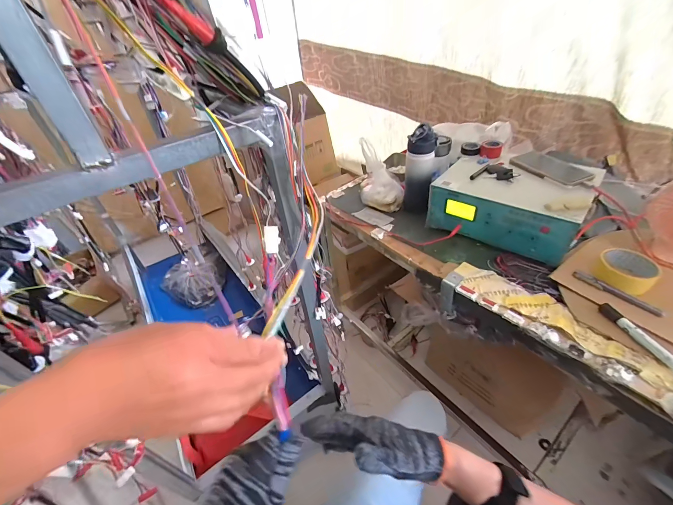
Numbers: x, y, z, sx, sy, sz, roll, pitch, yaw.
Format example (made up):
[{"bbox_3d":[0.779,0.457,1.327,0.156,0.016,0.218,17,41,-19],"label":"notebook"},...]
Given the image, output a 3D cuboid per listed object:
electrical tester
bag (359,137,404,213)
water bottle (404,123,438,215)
[{"bbox_3d":[0.413,-0.125,0.726,0.309,0.133,0.202,24,49,31],"label":"electrical tester"},{"bbox_3d":[0.132,-0.234,0.877,0.136,0.174,0.127,3,42,13],"label":"bag"},{"bbox_3d":[0.223,-0.214,0.798,0.073,0.222,0.068,4,42,14],"label":"water bottle"}]

